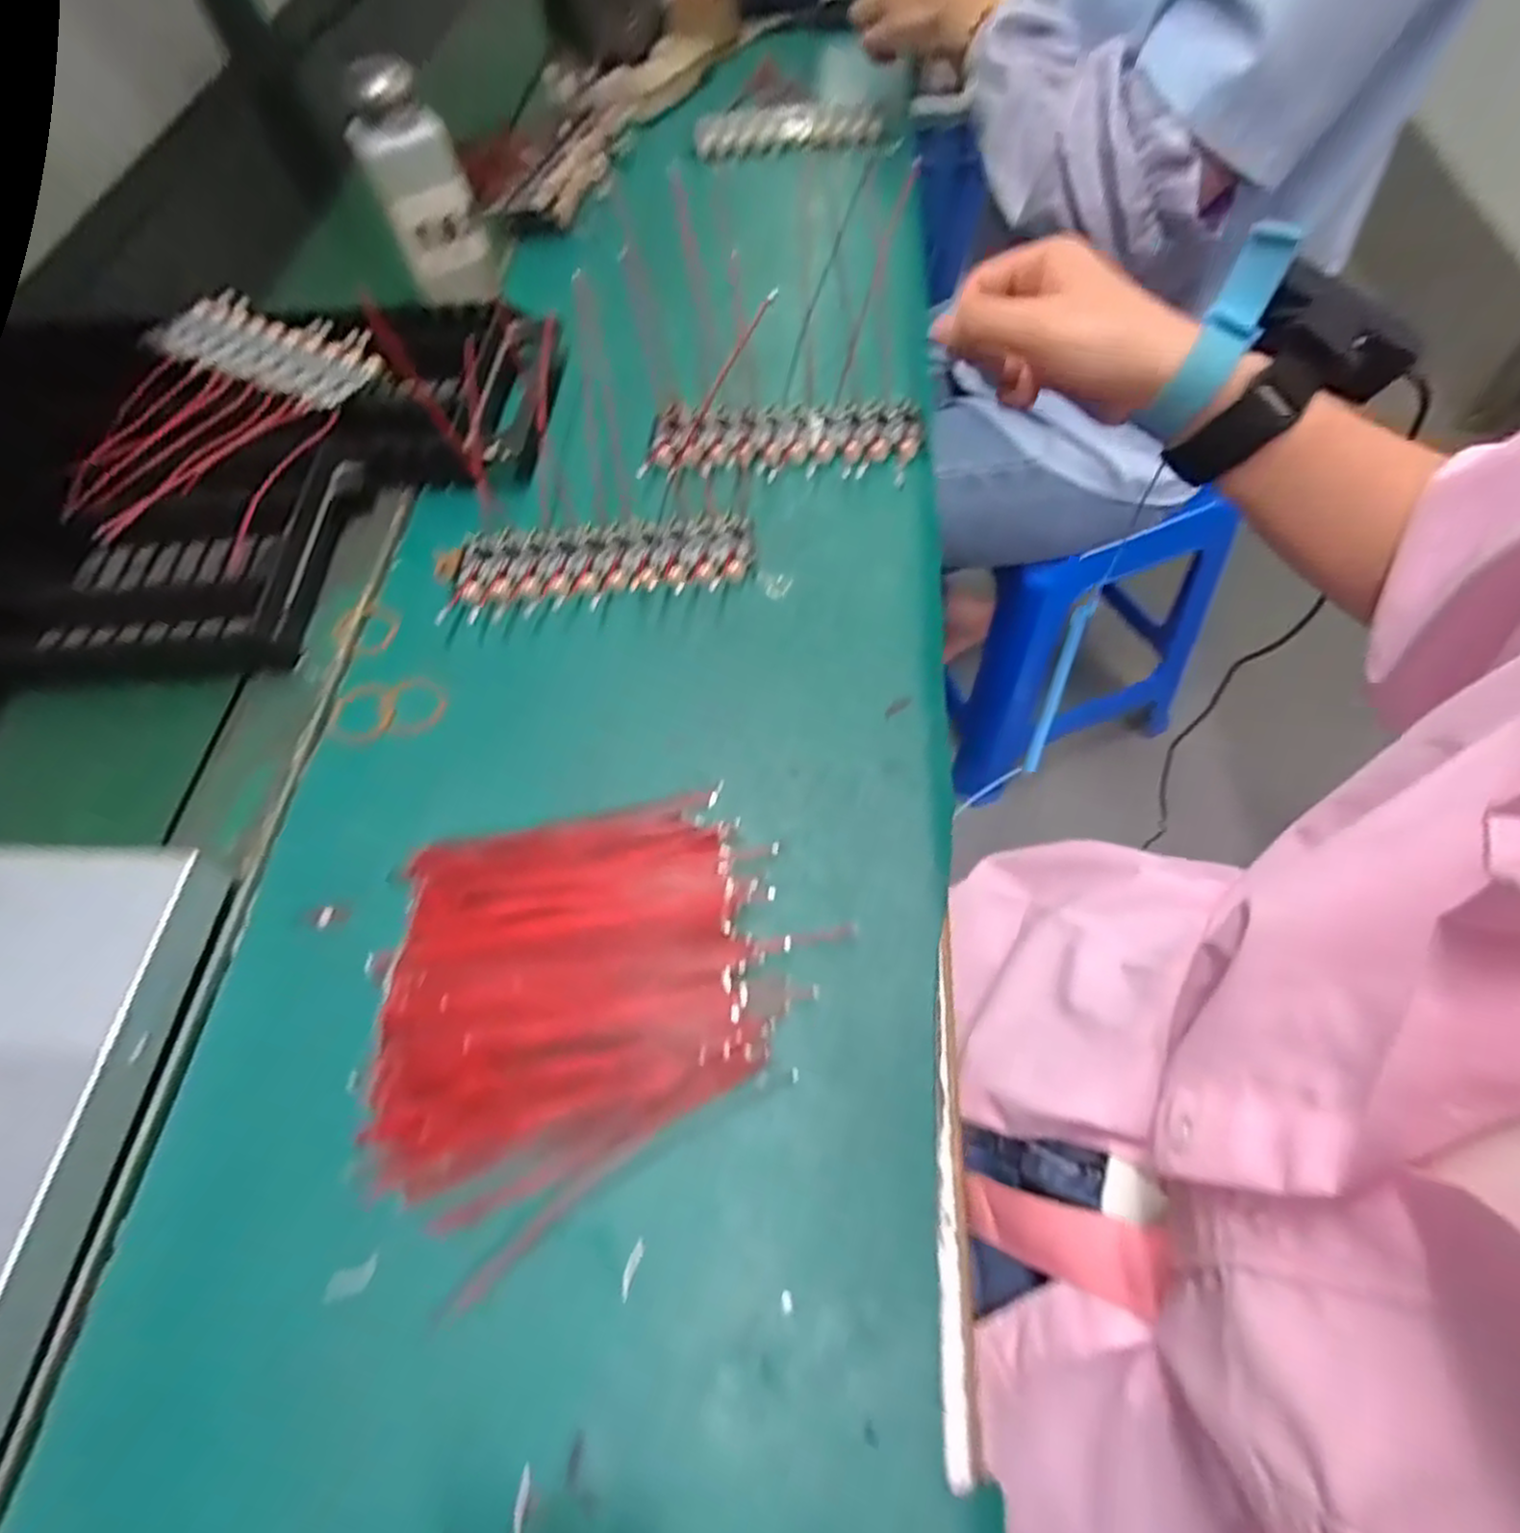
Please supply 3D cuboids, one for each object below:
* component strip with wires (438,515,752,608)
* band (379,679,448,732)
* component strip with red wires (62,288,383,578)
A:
[{"bbox_3d":[-0.091,-0.111,0.404,0.169,0.015,0.064,-4,62,4],"label":"component strip with wires"},{"bbox_3d":[-0.172,-0.030,0.370,0.033,0.007,0.029,-17,62,-3],"label":"band"},{"bbox_3d":[-0.313,-0.205,0.443,0.148,0.022,0.184,10,69,9],"label":"component strip with red wires"}]

